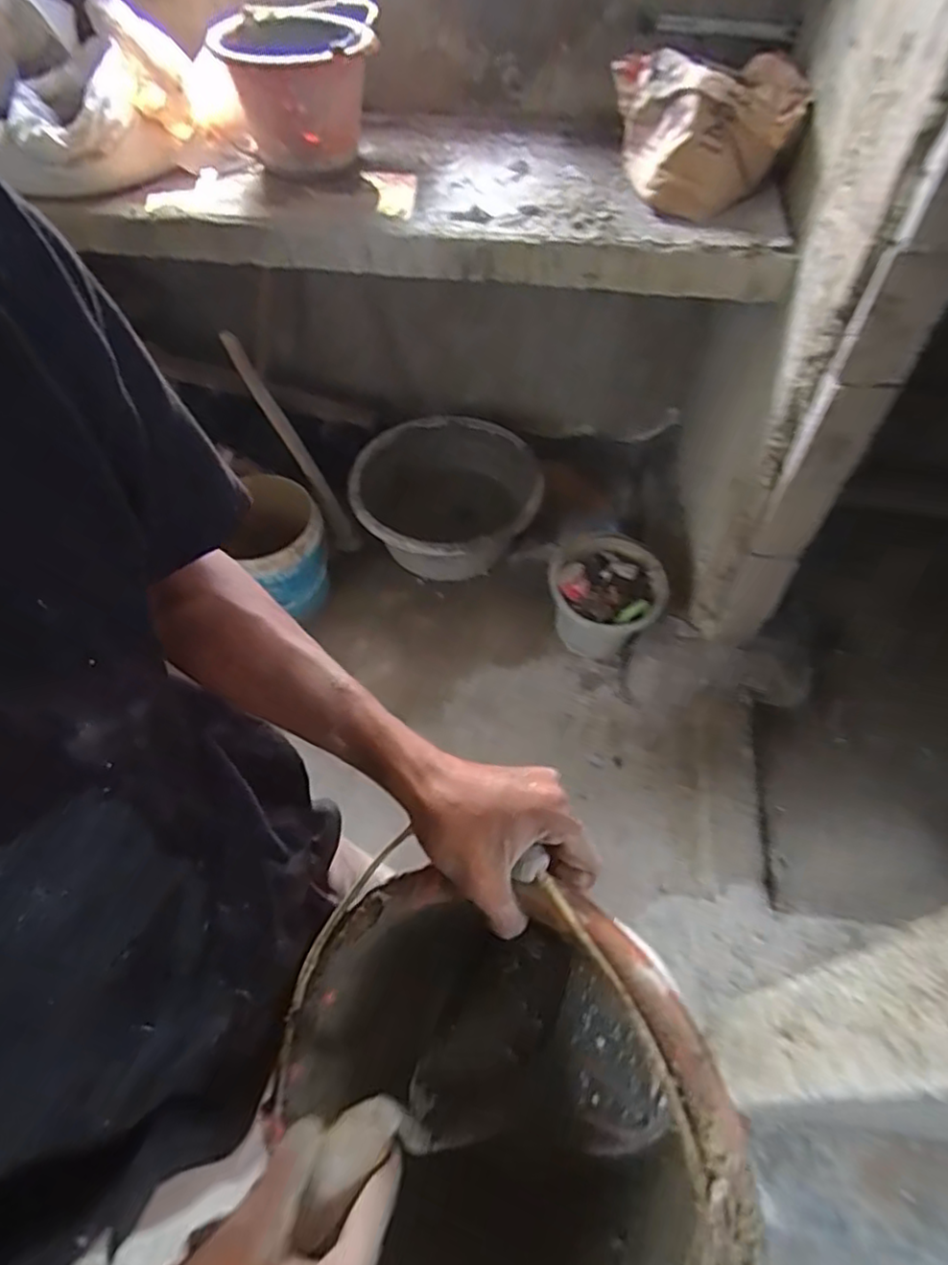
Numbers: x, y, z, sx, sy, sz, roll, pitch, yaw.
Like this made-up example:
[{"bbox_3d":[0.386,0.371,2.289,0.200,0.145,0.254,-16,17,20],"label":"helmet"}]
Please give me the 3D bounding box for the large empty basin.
[{"bbox_3d":[-0.074,-0.364,1.822,0.508,0.260,0.508,-1,53,1],"label":"large empty basin"}]

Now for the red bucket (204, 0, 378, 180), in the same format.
[{"bbox_3d":[-0.305,-0.958,1.138,0.258,0.216,0.303,-11,54,-7],"label":"red bucket"}]

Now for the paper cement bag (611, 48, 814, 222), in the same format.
[{"bbox_3d":[0.381,-0.838,1.087,0.288,0.202,0.245,10,54,8],"label":"paper cement bag"}]

